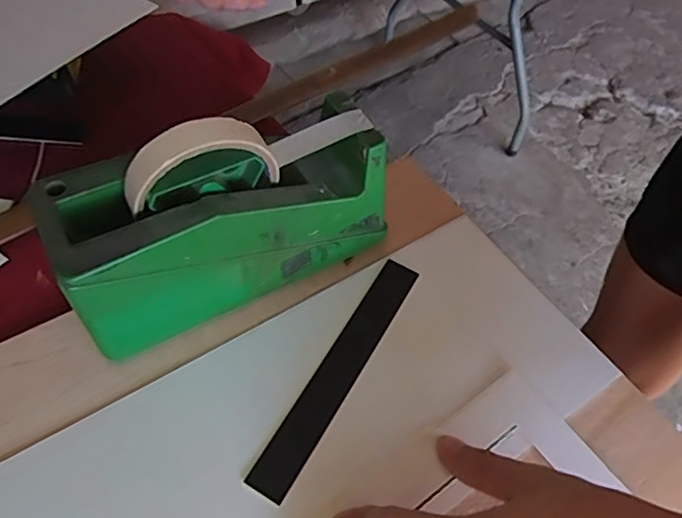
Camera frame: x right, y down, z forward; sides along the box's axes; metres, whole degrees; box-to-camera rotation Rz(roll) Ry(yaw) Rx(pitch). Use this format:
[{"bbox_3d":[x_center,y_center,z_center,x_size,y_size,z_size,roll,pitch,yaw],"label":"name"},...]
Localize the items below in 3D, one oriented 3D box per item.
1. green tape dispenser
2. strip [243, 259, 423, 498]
[{"bbox_3d":[-0.069,-0.029,0.344,0.193,0.119,0.078,-27,61,-20],"label":"green tape dispenser"},{"bbox_3d":[0.000,0.066,0.352,0.025,0.004,0.171,27,58,15],"label":"strip"}]

